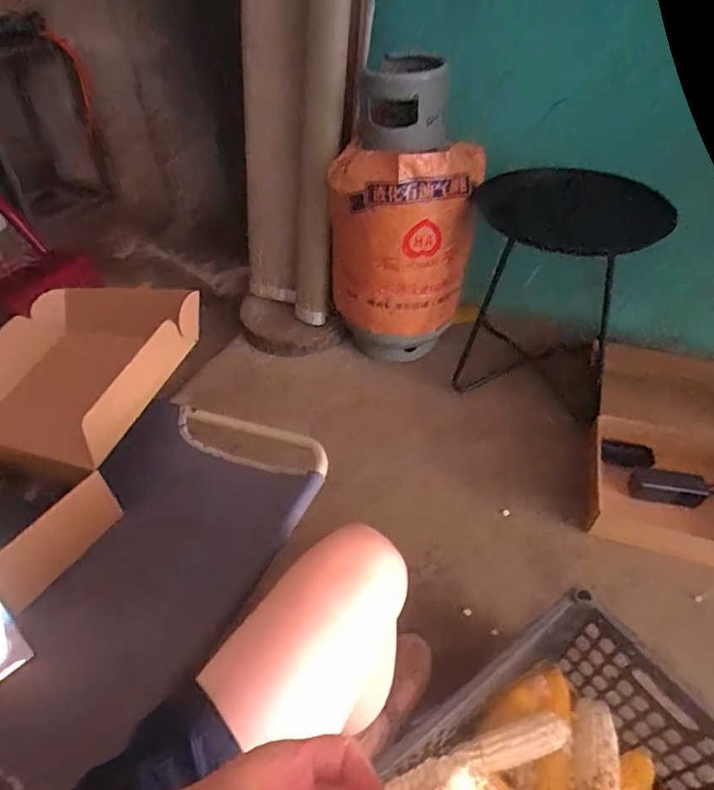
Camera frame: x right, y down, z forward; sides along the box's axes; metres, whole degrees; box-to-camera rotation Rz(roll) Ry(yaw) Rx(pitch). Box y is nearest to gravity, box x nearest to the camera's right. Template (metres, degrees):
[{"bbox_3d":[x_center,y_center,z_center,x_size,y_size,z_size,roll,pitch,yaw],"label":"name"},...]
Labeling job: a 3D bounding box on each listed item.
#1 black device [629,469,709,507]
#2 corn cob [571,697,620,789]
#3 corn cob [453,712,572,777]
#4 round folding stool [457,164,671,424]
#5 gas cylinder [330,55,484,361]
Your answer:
[{"bbox_3d":[0.638,0.187,1.050,0.140,0.026,0.080,10,46,12],"label":"black device"},{"bbox_3d":[0.315,0.482,0.674,0.053,0.039,0.171,12,32,13],"label":"corn cob"},{"bbox_3d":[0.205,0.464,0.679,0.154,0.044,0.041,-11,46,-8],"label":"corn cob"},{"bbox_3d":[0.477,-0.273,1.251,0.417,0.453,0.441,19,49,20],"label":"round folding stool"},{"bbox_3d":[0.103,-0.399,1.199,0.322,0.662,0.284,7,46,9],"label":"gas cylinder"}]

